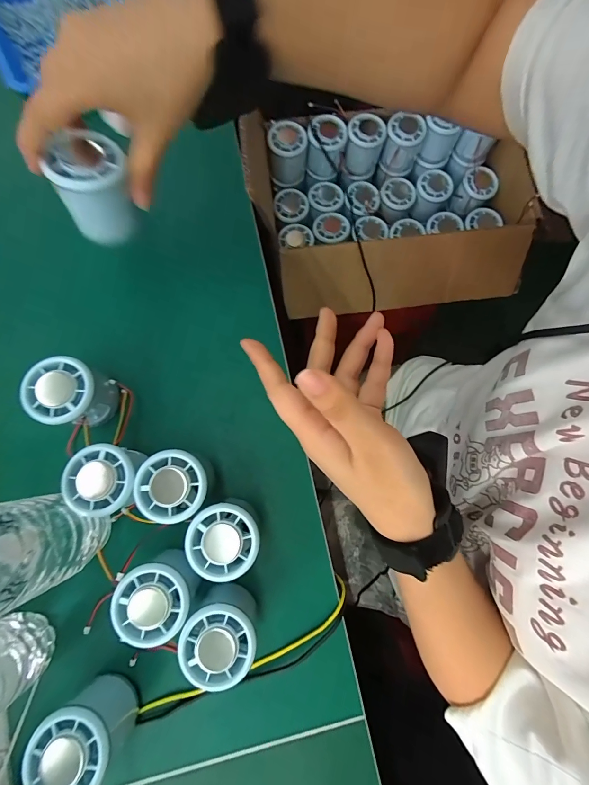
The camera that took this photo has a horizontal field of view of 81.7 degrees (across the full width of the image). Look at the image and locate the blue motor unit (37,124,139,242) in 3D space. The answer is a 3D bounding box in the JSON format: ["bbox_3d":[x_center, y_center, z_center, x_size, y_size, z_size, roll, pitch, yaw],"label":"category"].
[{"bbox_3d":[-0.155,-0.162,0.266,0.057,0.053,0.059,-28,82,-6],"label":"blue motor unit"}]

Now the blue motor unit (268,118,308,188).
[{"bbox_3d":[-0.010,-0.365,0.523,0.057,0.070,0.051,1,80,-1],"label":"blue motor unit"}]

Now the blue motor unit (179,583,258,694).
[{"bbox_3d":[-0.058,0.193,0.279,0.056,0.058,0.059,35,81,5],"label":"blue motor unit"}]

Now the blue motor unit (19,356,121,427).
[{"bbox_3d":[-0.198,0.001,0.305,0.055,0.050,0.055,0,80,-1],"label":"blue motor unit"}]

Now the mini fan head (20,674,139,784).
[{"bbox_3d":[-0.157,0.257,0.258,0.058,0.061,0.053,35,81,5],"label":"mini fan head"}]

